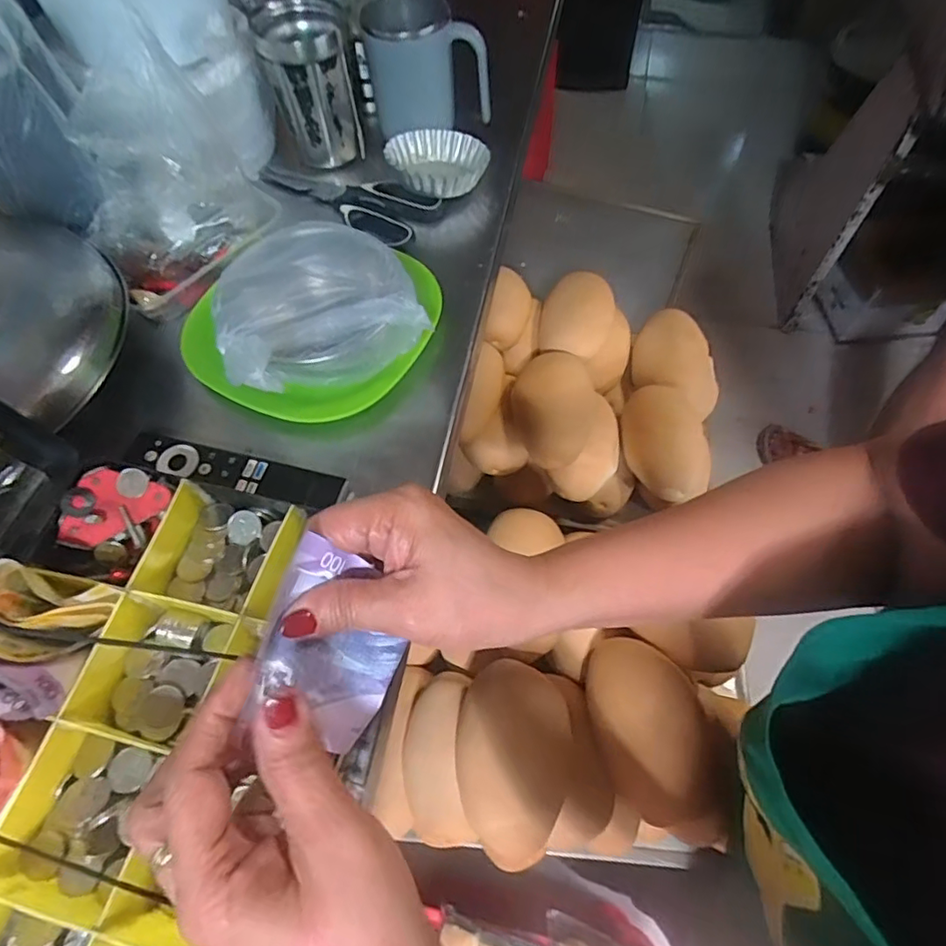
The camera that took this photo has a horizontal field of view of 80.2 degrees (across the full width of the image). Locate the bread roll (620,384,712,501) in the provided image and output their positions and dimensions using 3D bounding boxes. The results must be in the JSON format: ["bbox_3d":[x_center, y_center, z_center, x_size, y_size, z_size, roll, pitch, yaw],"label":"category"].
[{"bbox_3d":[0.233,-0.038,0.681,0.103,0.057,0.124,-11,62,-3],"label":"bread roll"}]

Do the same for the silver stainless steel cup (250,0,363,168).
[{"bbox_3d":[-0.155,-0.374,0.546,0.074,0.120,0.066,-13,62,-5],"label":"silver stainless steel cup"}]

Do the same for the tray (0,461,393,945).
[{"bbox_3d":[-0.182,0.150,0.311,0.236,0.087,0.304,14,63,10],"label":"tray"}]

